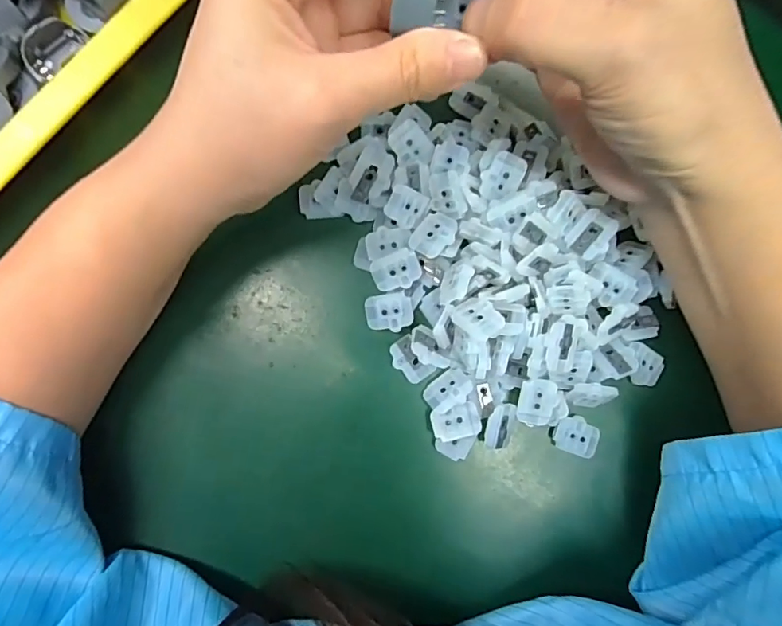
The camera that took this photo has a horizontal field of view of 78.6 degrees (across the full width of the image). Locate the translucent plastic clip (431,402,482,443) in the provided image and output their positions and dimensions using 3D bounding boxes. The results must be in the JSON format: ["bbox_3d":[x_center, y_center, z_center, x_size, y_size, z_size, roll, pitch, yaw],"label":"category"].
[{"bbox_3d":[0.030,0.050,0.218,0.022,0.004,0.014,-10,87,-4],"label":"translucent plastic clip"}]

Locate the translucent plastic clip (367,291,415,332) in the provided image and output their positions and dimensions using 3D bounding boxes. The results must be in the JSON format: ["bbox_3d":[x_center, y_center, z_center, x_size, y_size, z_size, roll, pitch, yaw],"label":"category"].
[{"bbox_3d":[-0.001,0.000,0.220,0.021,0.005,0.017,-9,87,-4],"label":"translucent plastic clip"}]

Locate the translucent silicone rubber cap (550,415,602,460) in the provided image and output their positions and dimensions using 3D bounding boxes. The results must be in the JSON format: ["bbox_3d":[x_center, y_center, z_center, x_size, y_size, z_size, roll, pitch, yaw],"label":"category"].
[{"bbox_3d":[0.087,0.058,0.227,0.022,0.005,0.017,21,85,-2],"label":"translucent silicone rubber cap"}]

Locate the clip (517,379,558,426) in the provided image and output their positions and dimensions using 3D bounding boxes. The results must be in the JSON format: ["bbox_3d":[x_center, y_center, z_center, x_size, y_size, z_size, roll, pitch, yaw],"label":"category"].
[{"bbox_3d":[0.067,0.041,0.218,0.016,0.004,0.021,12,85,-3],"label":"clip"}]

